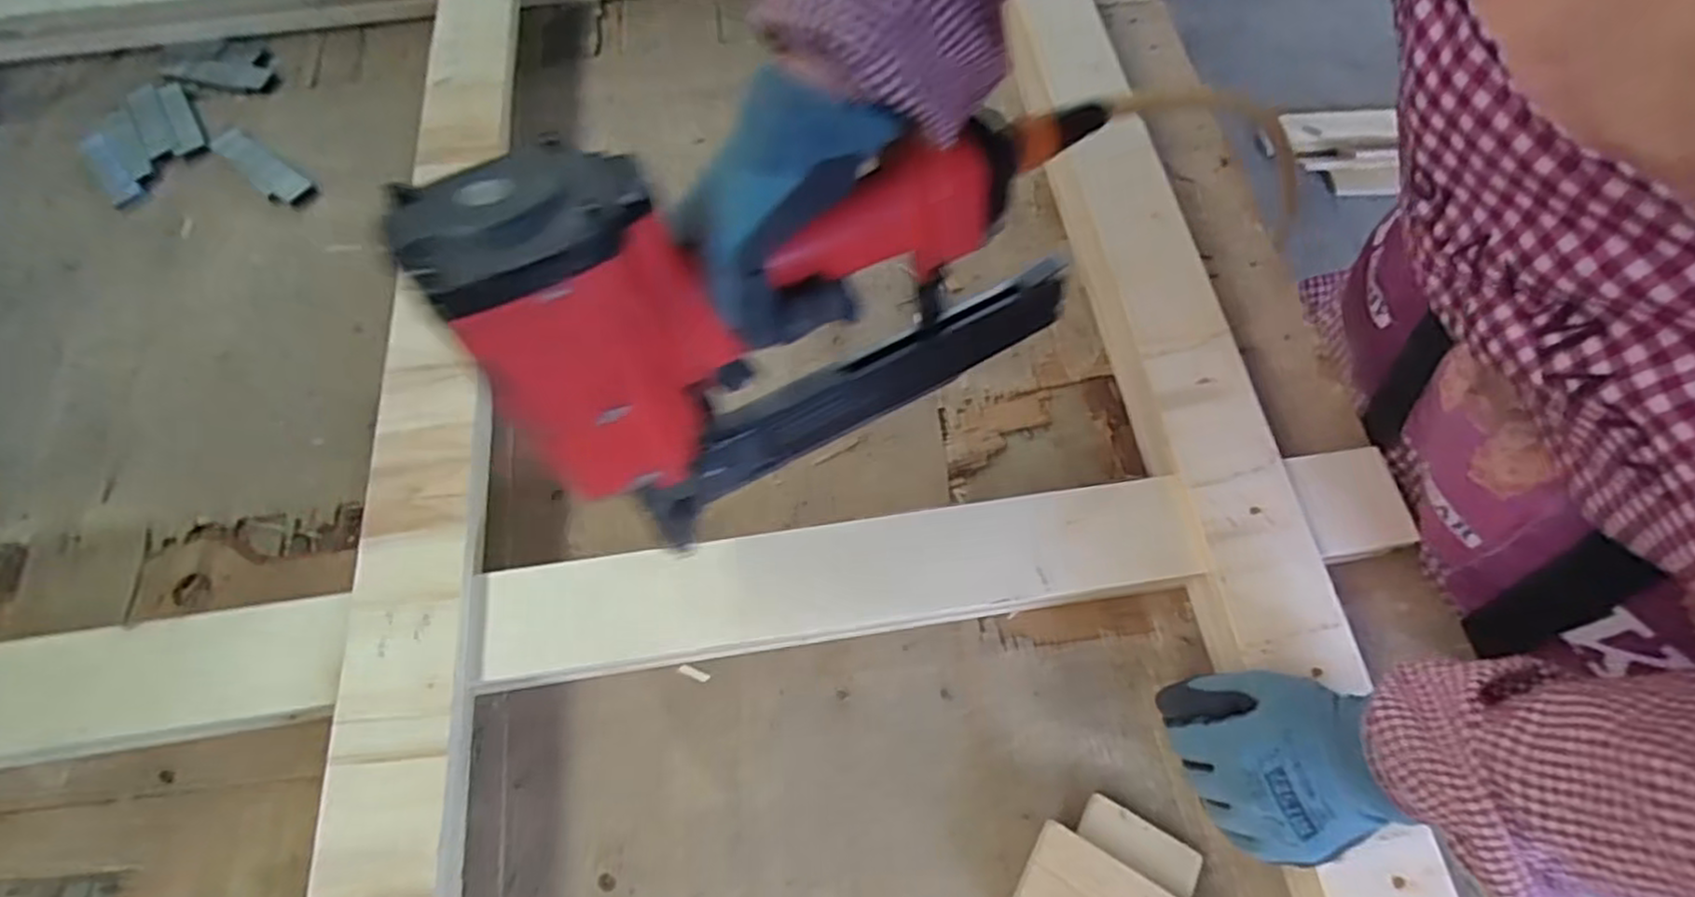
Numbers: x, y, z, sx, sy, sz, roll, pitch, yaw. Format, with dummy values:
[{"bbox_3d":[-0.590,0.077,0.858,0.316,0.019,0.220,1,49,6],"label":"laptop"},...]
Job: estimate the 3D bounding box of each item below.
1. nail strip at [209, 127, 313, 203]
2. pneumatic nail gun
[{"bbox_3d":[-0.565,-0.273,0.694,0.127,0.004,0.034,35,71,15],"label":"nail strip"},{"bbox_3d":[-0.015,-0.094,0.369,0.314,0.220,0.092,-31,69,-12],"label":"pneumatic nail gun"}]

